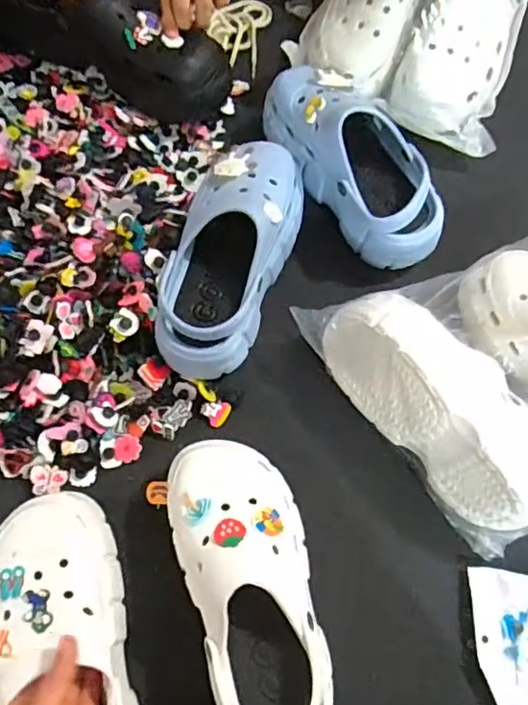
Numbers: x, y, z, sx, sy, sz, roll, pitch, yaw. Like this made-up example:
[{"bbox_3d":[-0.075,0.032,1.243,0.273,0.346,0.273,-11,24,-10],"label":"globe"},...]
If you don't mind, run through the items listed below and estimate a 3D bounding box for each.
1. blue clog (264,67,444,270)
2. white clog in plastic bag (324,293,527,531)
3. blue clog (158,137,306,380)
[{"bbox_3d":[0.102,-0.218,0.619,0.103,0.087,0.256,-31,74,-12],"label":"blue clog"},{"bbox_3d":[0.167,0.040,0.520,0.111,0.081,0.253,-38,76,-14],"label":"white clog in plastic bag"},{"bbox_3d":[-0.036,-0.104,0.578,0.109,0.095,0.258,20,71,5],"label":"blue clog"}]

